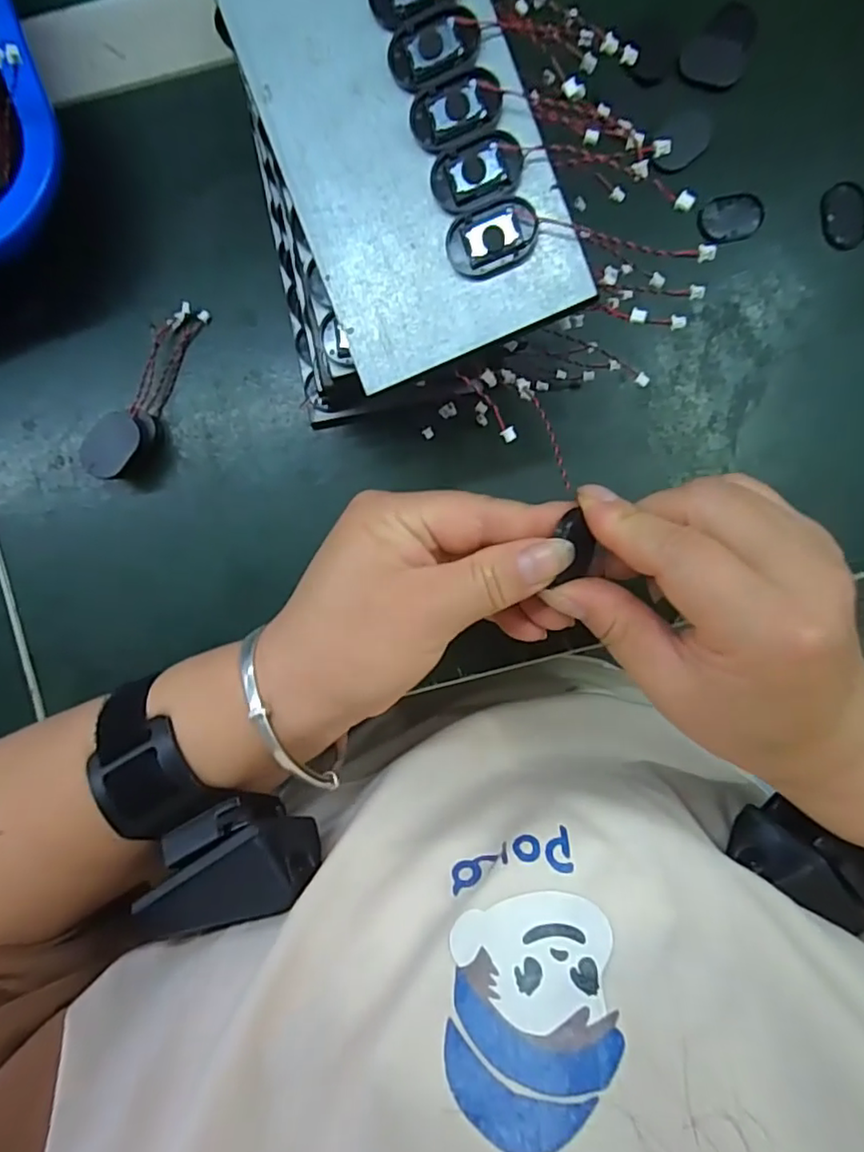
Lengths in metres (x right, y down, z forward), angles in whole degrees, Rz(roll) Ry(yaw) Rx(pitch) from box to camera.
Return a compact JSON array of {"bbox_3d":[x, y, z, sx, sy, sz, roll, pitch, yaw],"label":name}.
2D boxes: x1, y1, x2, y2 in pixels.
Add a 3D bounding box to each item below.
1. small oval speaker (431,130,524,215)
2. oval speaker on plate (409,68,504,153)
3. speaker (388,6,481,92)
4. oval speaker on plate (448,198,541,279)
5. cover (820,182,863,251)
[{"bbox_3d":[0.014,-0.126,0.185,0.028,0.004,0.019,-20,92,0],"label":"small oval speaker"},{"bbox_3d":[0.008,-0.144,0.184,0.028,0.004,0.019,-19,92,0],"label":"oval speaker on plate"},{"bbox_3d":[0.001,-0.164,0.184,0.029,0.004,0.020,-21,92,0],"label":"speaker"},{"bbox_3d":[0.019,-0.105,0.187,0.028,0.005,0.019,-19,92,0],"label":"oval speaker on plate"},{"bbox_3d":[0.189,-0.165,0.271,0.020,0.004,0.029,-10,94,0],"label":"cover"}]

